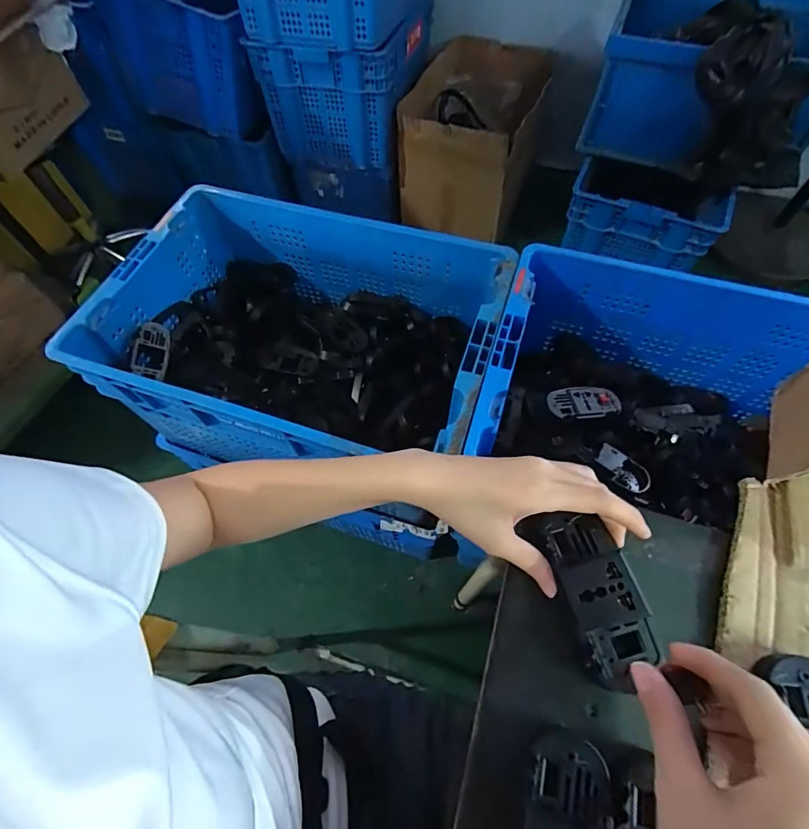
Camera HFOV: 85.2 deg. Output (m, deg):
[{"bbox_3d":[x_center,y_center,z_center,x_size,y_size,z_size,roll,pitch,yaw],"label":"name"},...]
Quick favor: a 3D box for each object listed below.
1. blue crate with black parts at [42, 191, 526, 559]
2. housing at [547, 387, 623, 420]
[{"bbox_3d":[-0.151,-0.091,0.765,0.565,0.303,0.390,17,63,11],"label":"blue crate with black parts"},{"bbox_3d":[0.246,-0.017,0.601,0.107,0.010,0.046,-4,60,-15],"label":"housing"}]

